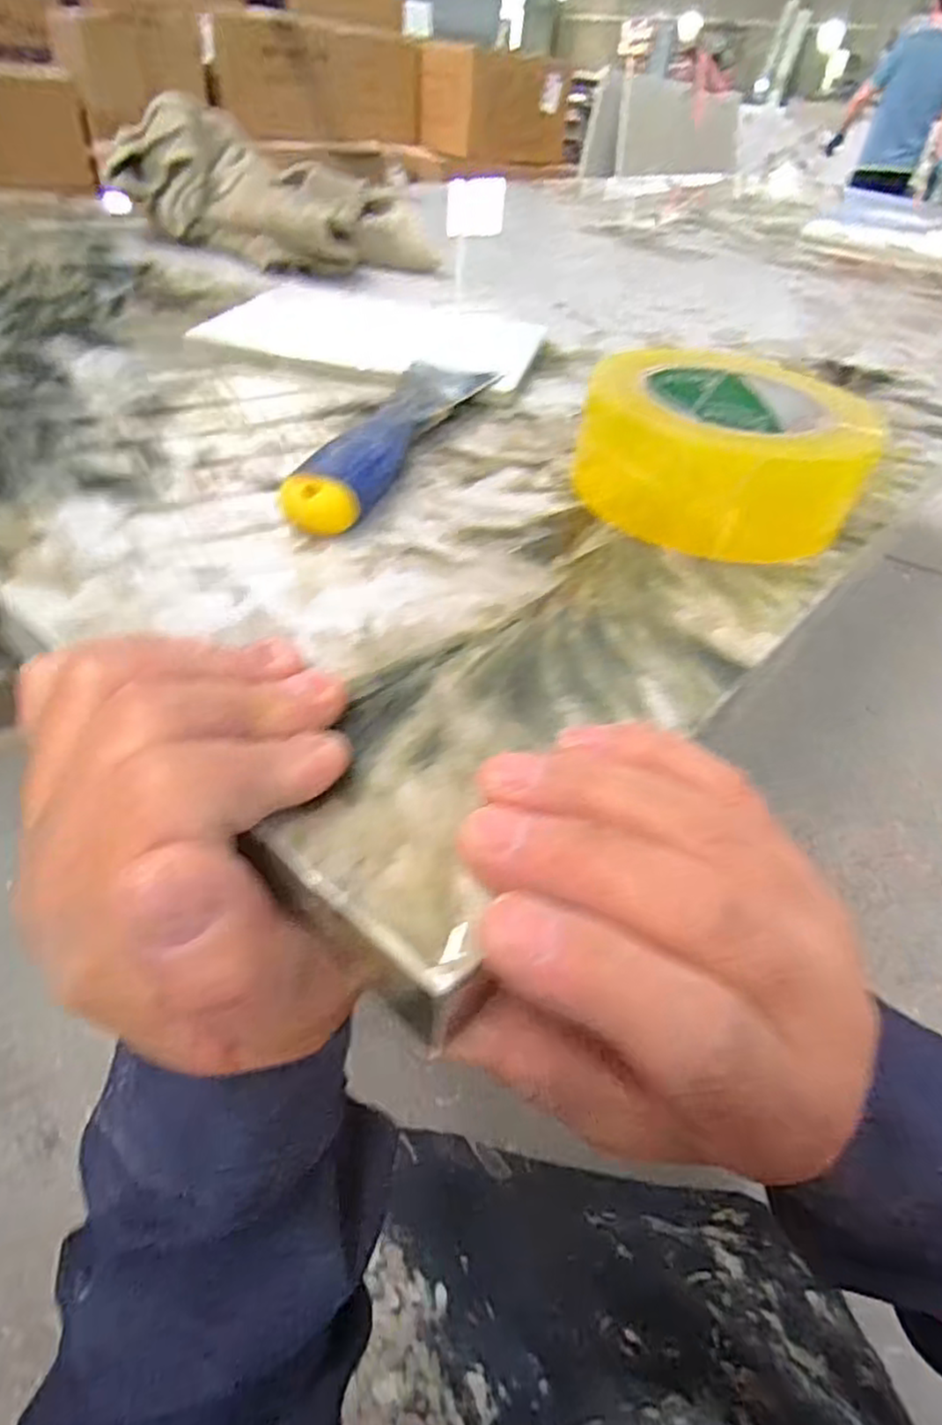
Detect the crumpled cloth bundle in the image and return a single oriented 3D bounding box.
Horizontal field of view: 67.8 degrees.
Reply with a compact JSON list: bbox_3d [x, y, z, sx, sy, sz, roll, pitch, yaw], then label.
[{"bbox_3d":[-0.154,-0.401,0.542,0.232,0.076,0.120,22,45,15],"label":"crumpled cloth bundle"}]

